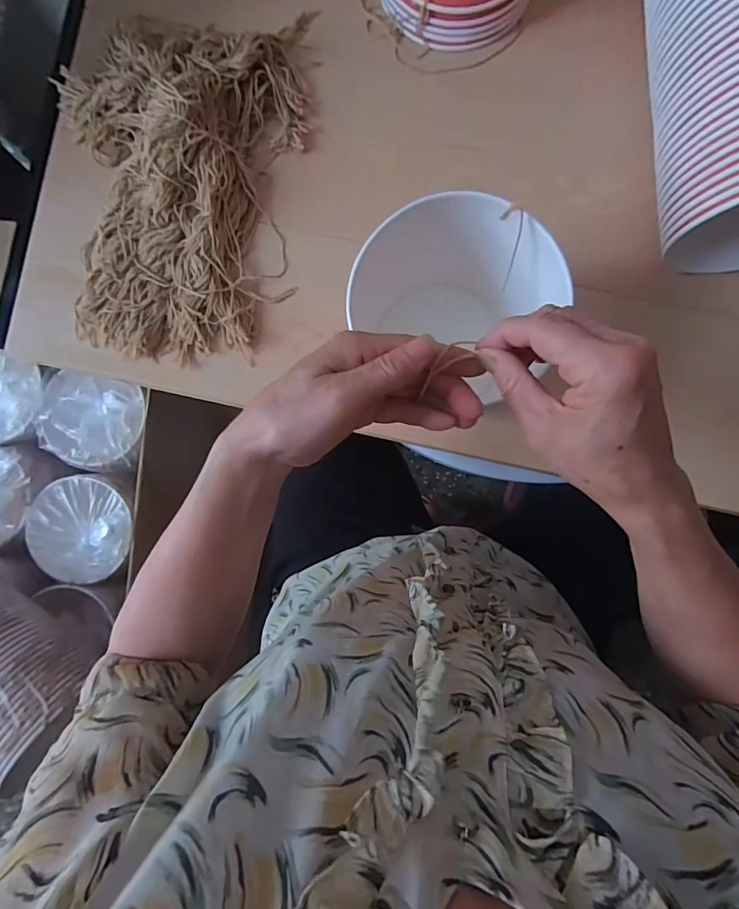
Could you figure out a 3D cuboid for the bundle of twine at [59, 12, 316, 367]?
[{"bbox_3d":[-0.202,-0.285,0.453,0.259,0.045,0.367,5,89,3],"label":"bundle of twine"}]

